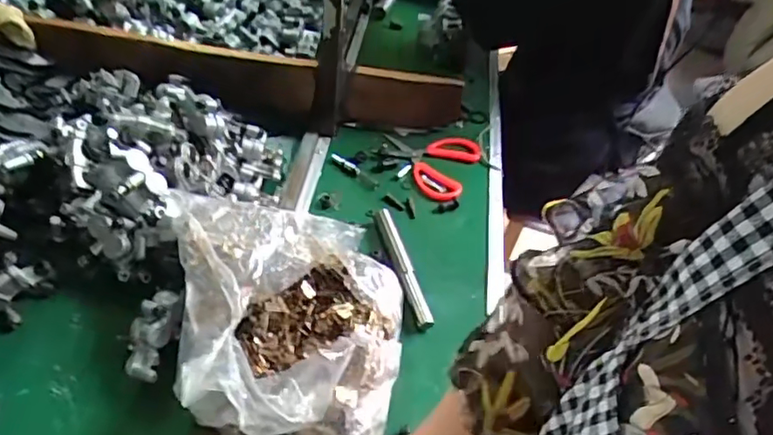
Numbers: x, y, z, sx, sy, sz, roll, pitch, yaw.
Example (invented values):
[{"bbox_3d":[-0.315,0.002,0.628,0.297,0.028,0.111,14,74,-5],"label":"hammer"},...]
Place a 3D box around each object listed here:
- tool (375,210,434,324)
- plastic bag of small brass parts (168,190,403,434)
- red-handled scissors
[{"bbox_3d":[0.020,0.055,0.756,0.025,0.018,0.191,-6,45,-14],"label":"tool"},{"bbox_3d":[-0.107,0.113,0.609,0.246,0.118,0.241,5,44,-3],"label":"plastic bag of small brass parts"},{"bbox_3d":[0.061,-0.083,0.896,0.146,0.020,0.129,14,44,7],"label":"red-handled scissors"}]

